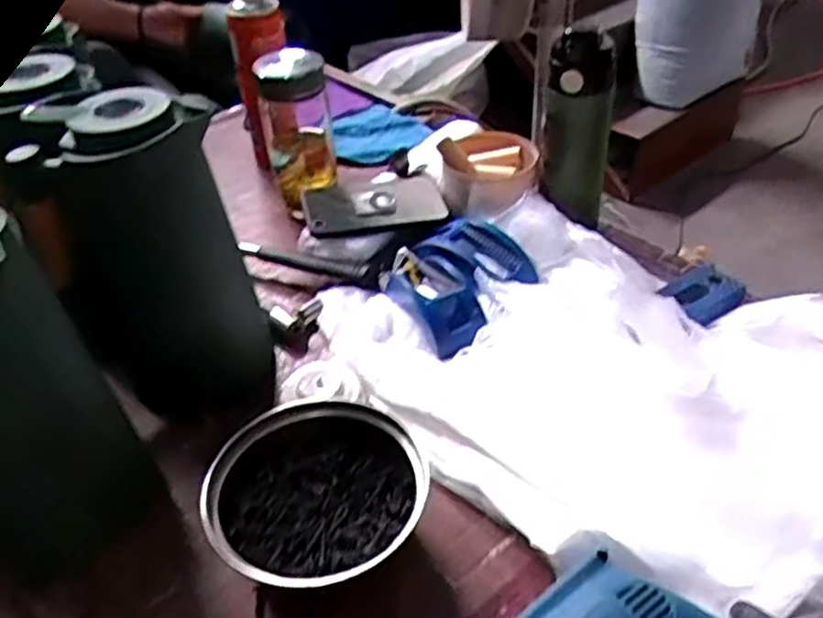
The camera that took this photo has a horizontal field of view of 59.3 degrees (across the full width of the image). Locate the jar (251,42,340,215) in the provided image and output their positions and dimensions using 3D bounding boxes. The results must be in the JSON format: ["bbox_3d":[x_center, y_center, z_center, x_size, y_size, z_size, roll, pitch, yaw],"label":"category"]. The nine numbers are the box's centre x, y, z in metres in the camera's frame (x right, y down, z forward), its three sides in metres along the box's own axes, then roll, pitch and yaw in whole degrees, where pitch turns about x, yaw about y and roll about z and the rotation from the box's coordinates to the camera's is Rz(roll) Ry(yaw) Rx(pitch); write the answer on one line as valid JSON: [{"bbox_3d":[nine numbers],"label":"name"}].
[{"bbox_3d":[-0.133,-0.208,0.852,0.078,0.187,0.078,-2,40,2],"label":"jar"}]

